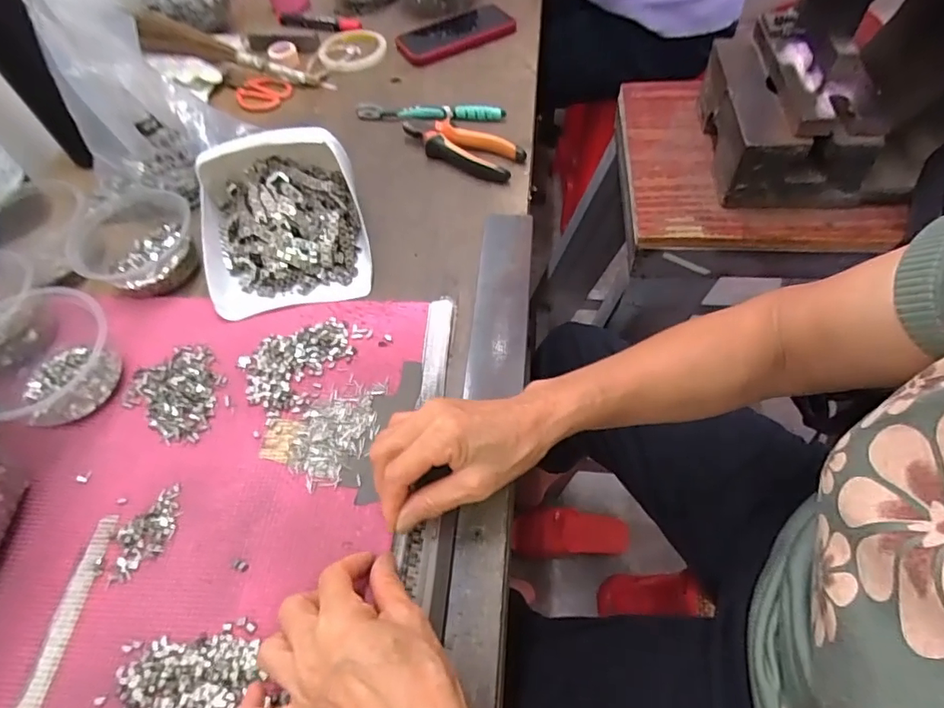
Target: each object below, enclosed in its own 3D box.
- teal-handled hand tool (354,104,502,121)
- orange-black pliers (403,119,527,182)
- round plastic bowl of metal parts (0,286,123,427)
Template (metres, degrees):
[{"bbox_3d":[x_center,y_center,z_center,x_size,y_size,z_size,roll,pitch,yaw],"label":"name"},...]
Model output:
[{"bbox_3d":[-0.054,-0.302,0.651,0.186,0.015,0.021,5,57,6],"label":"teal-handled hand tool"},{"bbox_3d":[-0.016,-0.240,0.602,0.153,0.023,0.051,27,62,19],"label":"orange-black pliers"},{"bbox_3d":[-0.367,-0.001,0.440,0.124,0.061,0.106,18,60,14],"label":"round plastic bowl of metal parts"}]

